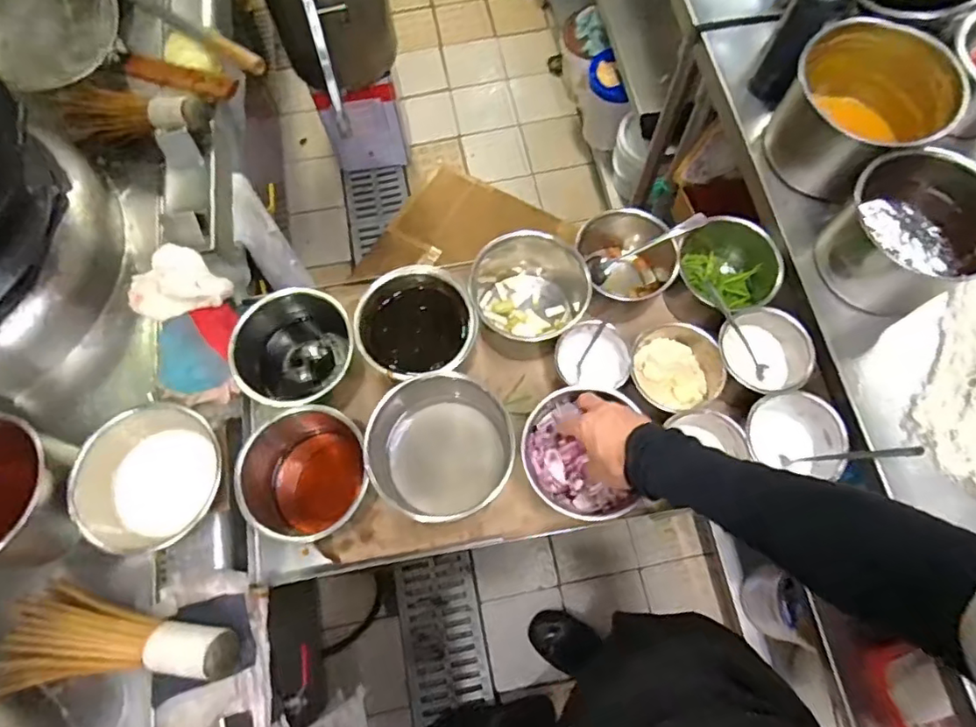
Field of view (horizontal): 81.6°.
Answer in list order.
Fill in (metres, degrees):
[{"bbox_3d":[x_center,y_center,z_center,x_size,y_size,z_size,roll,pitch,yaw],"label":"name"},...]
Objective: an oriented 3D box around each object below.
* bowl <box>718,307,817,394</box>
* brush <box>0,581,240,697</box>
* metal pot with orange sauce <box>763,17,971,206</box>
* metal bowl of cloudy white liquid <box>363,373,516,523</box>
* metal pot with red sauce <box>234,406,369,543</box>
[{"bbox_3d":[0.354,-0.010,0.743,0.111,0.063,0.114,-24,72,-7],"label":"bowl"},{"bbox_3d":[-0.423,0.312,0.639,0.298,0.045,0.109,-5,70,14],"label":"brush"},{"bbox_3d":[0.488,-0.334,0.751,0.185,0.124,0.180,0,70,1],"label":"metal pot with orange sauce"},{"bbox_3d":[-0.062,0.112,0.756,0.188,0.072,0.173,0,70,1],"label":"metal bowl of cloudy white liquid"},{"bbox_3d":[-0.218,0.141,0.710,0.147,0.125,0.145,0,70,1],"label":"metal pot with red sauce"}]

